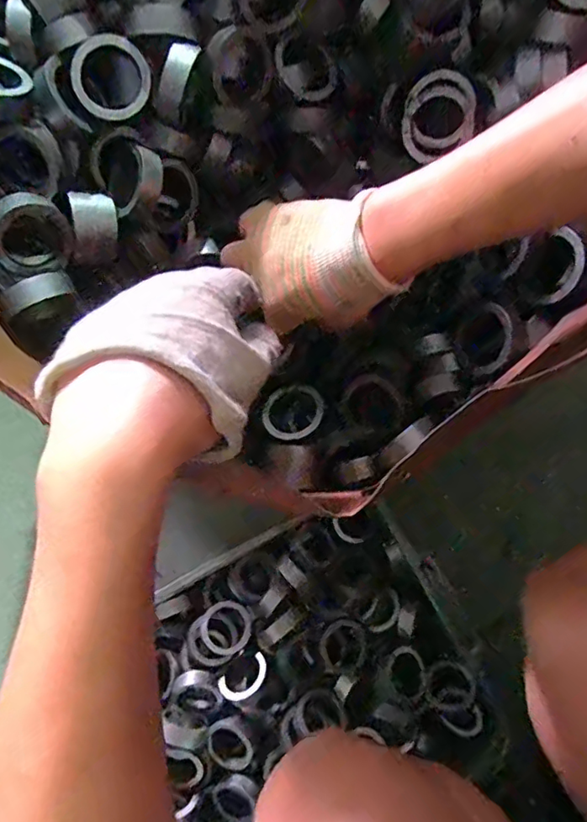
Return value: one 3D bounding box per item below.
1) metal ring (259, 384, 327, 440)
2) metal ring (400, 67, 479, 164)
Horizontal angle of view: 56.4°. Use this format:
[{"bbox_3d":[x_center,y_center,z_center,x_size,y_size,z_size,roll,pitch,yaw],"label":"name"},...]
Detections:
[{"bbox_3d":[0.001,0.001,0.459,0.049,0.012,0.046,-1,76,2],"label":"metal ring"},{"bbox_3d":[0.111,-0.228,0.423,0.058,0.016,0.055,6,120,10],"label":"metal ring"}]

